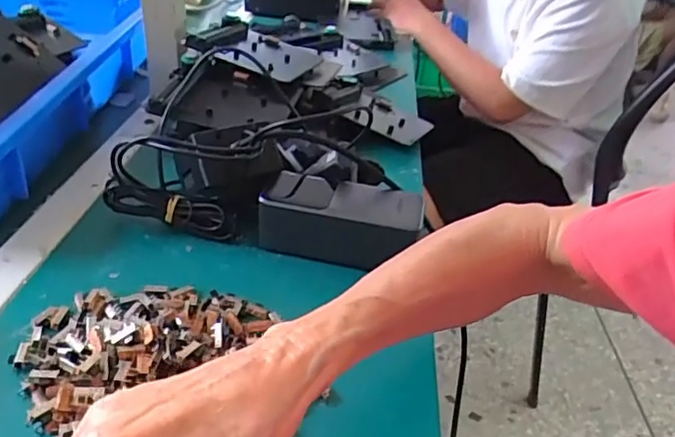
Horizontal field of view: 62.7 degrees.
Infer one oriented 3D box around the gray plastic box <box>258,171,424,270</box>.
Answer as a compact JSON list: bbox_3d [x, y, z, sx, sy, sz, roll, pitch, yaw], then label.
[{"bbox_3d":[0.002,0.003,0.450,0.126,0.053,0.061,10,34,5],"label":"gray plastic box"}]

